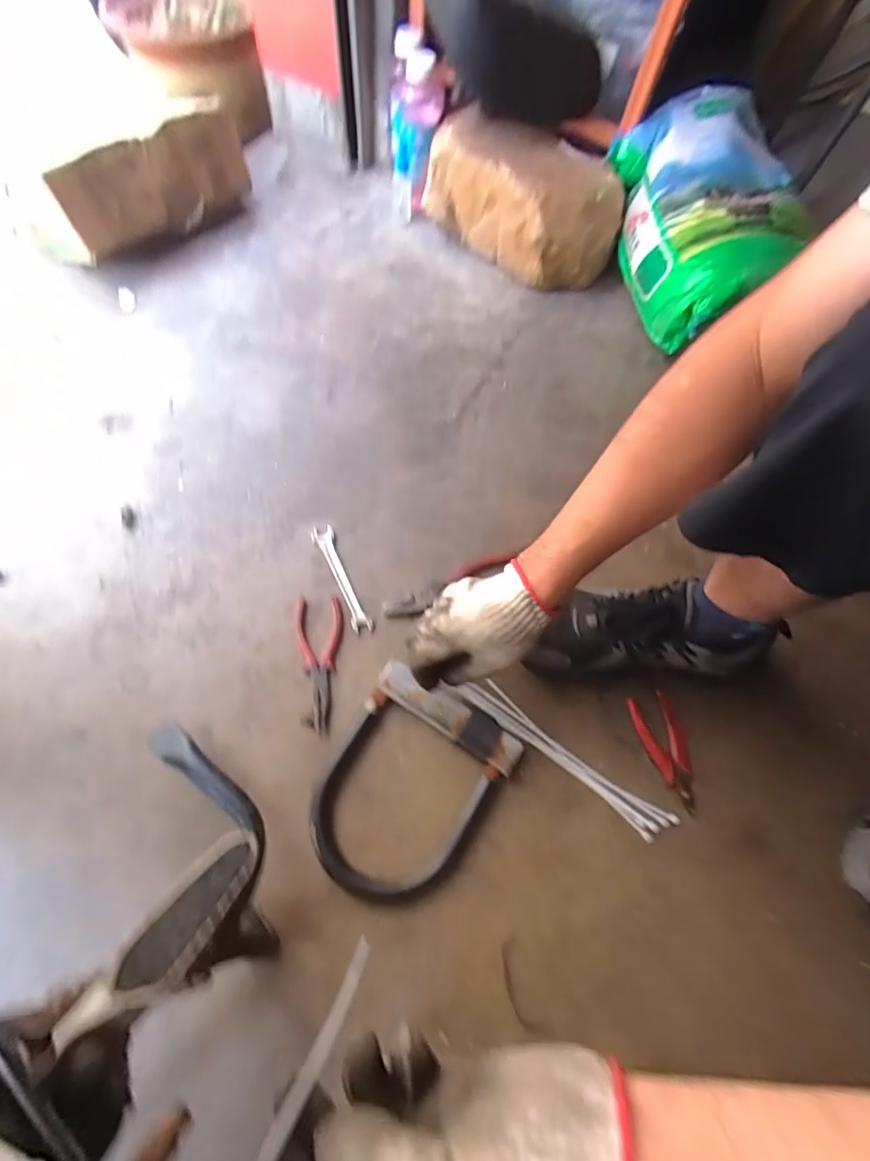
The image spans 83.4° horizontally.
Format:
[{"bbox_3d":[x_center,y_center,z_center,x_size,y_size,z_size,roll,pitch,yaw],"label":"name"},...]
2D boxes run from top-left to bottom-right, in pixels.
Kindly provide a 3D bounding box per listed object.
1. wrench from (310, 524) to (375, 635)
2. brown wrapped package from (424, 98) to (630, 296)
[{"bbox_3d":[-0.110,-0.005,0.578,0.025,0.008,0.147,-23,70,-12],"label":"wrench"},{"bbox_3d":[0.138,-0.608,0.801,0.311,0.139,0.190,31,68,10],"label":"brown wrapped package"}]

